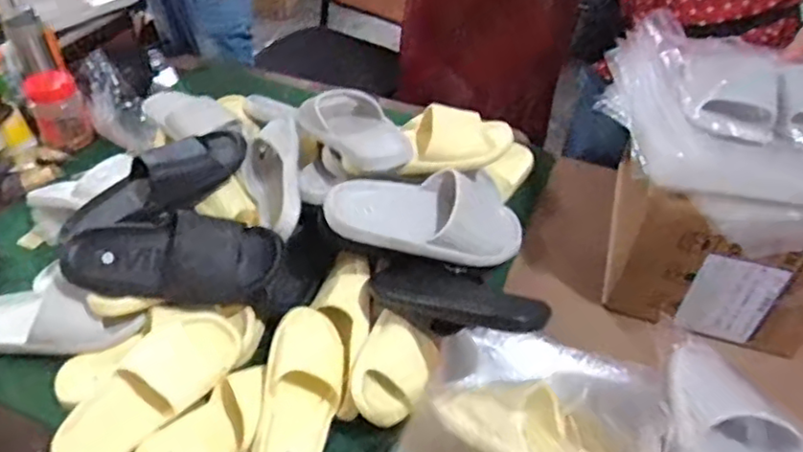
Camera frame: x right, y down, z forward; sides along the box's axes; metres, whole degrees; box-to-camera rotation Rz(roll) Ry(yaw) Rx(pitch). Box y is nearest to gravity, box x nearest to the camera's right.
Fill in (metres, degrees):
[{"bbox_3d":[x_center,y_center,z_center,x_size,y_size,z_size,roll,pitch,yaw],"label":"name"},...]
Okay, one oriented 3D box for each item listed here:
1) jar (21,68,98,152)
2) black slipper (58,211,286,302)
[{"bbox_3d":[-0.635,-0.217,1.174,0.097,0.126,0.075,-19,48,-22],"label":"jar"},{"bbox_3d":[-0.305,0.045,0.861,0.269,0.115,0.067,-2,1,-7],"label":"black slipper"}]

